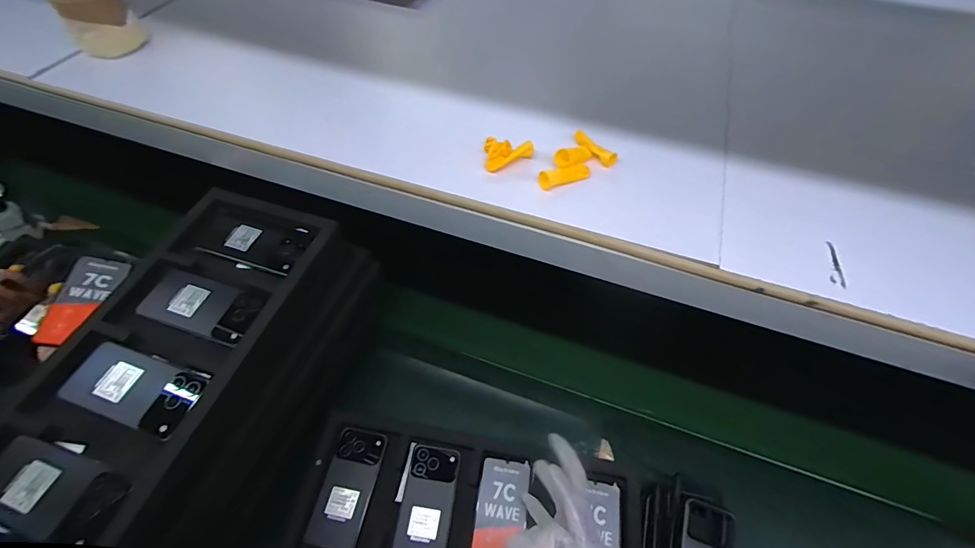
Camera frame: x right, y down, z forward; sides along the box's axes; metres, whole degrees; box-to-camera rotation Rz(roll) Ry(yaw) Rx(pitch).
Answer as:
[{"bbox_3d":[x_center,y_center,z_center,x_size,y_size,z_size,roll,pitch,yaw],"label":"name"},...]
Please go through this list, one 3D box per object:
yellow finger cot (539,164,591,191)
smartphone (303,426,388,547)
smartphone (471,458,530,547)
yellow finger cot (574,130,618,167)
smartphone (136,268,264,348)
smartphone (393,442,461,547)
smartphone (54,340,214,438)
[{"bbox_3d":[0.085,-0.108,0.464,0.057,0.015,0.018,-16,57,-11],"label":"yellow finger cot"},{"bbox_3d":[-0.204,0.311,0.622,0.071,0.012,0.156,9,56,6],"label":"smartphone"},{"bbox_3d":[0.018,0.350,0.604,0.069,0.009,0.154,8,56,5],"label":"smartphone"},{"bbox_3d":[0.124,-0.146,0.491,0.019,0.010,0.063,-32,62,-21],"label":"yellow finger cot"},{"bbox_3d":[-0.365,0.042,0.542,0.140,0.011,0.072,18,65,3],"label":"smartphone"},{"bbox_3d":[-0.087,0.337,0.617,0.073,0.009,0.160,7,56,4],"label":"smartphone"},{"bbox_3d":[-0.391,0.128,0.477,0.147,0.014,0.073,15,57,10],"label":"smartphone"}]

